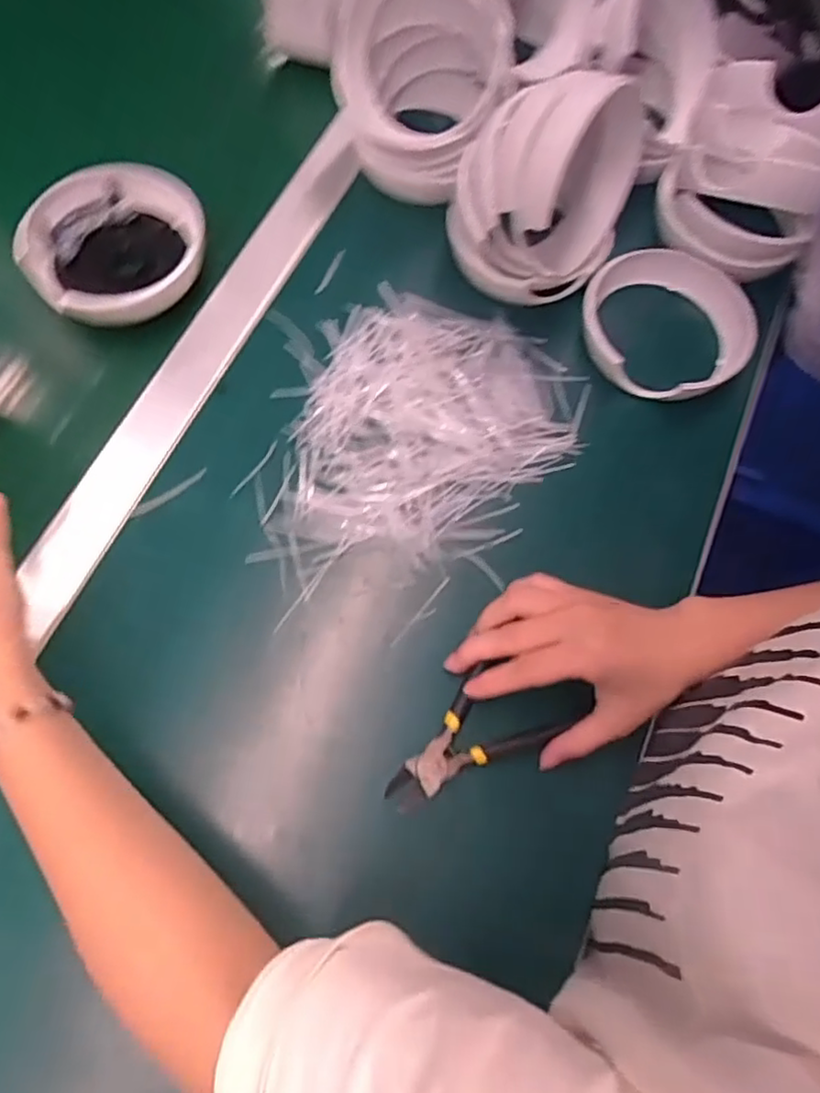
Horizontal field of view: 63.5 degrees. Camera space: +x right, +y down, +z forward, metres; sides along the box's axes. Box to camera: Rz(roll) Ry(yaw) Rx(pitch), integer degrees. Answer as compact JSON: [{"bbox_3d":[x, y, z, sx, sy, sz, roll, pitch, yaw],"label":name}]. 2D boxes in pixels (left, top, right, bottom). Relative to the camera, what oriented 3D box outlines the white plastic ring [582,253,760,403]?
[{"bbox_3d":[0.193,-0.164,0.482,0.134,0.019,0.114,-8,71,-4],"label":"white plastic ring"}]

